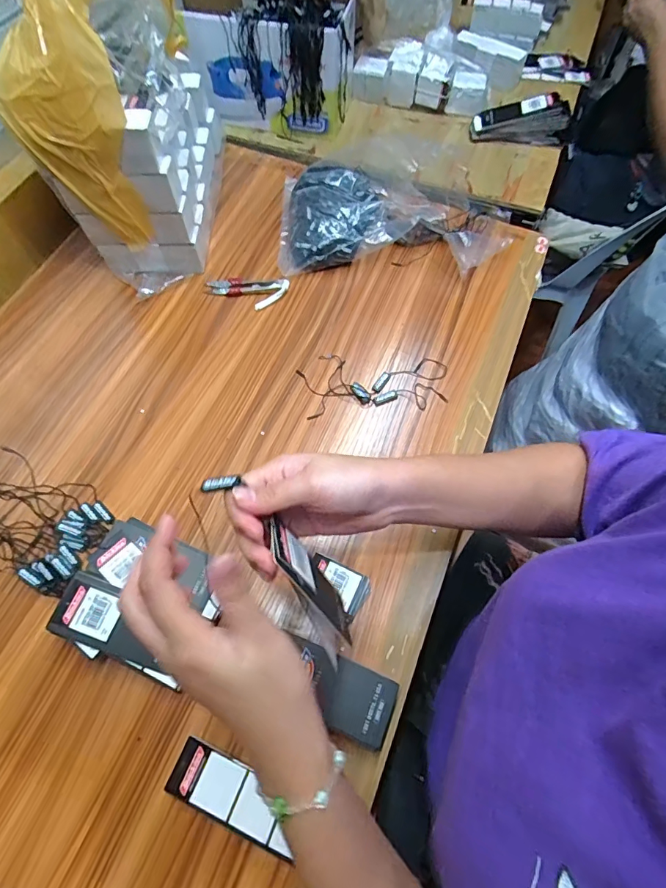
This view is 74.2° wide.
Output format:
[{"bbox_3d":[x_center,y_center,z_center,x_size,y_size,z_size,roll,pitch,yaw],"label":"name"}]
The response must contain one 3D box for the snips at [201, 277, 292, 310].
[{"bbox_3d":[-0.110,-0.193,0.558,0.103,0.007,0.043,5,66,1],"label":"snips"}]

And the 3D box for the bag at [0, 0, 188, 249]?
[{"bbox_3d":[-0.240,-0.395,0.421,0.121,0.129,0.344,4,105,1],"label":"bag"}]

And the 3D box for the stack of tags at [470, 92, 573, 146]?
[{"bbox_3d":[0.282,-0.488,0.659,0.137,0.048,0.046,6,66,2],"label":"stack of tags"}]

